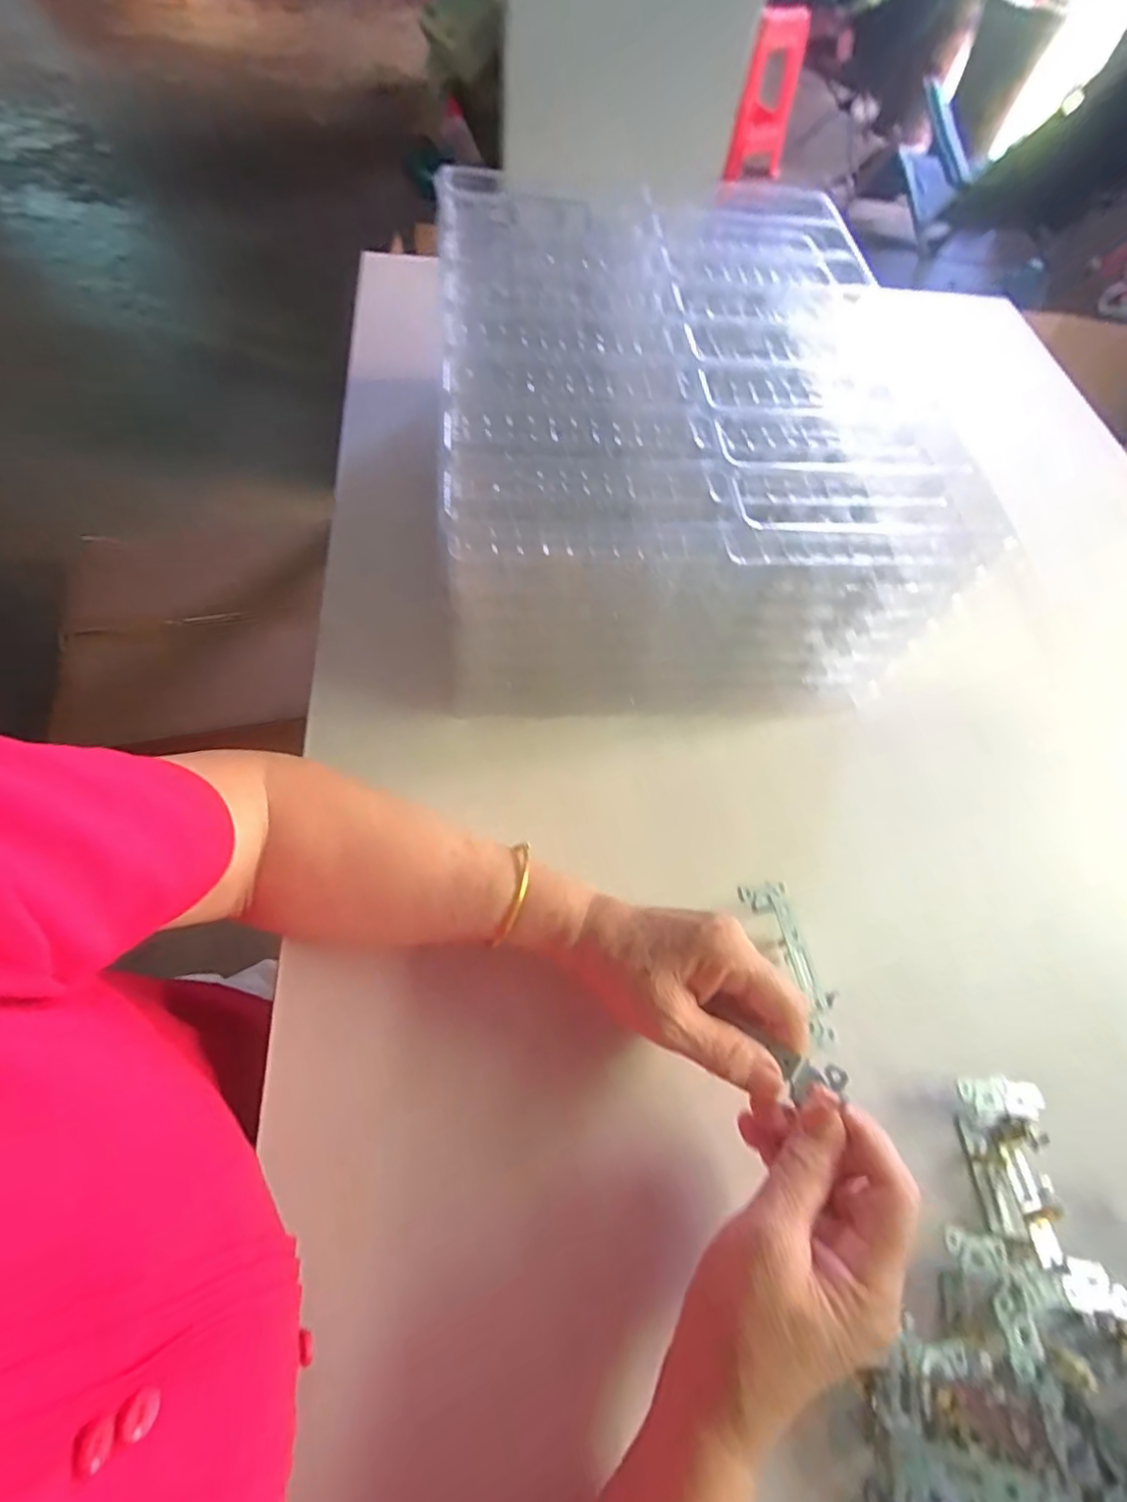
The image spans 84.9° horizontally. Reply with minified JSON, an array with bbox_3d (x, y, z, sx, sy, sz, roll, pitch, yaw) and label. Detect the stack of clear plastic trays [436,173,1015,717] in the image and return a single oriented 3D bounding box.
[{"bbox_3d":[0.076,-0.252,0.515,0.331,0.176,0.411,-1,62,-7],"label":"stack of clear plastic trays"}]

